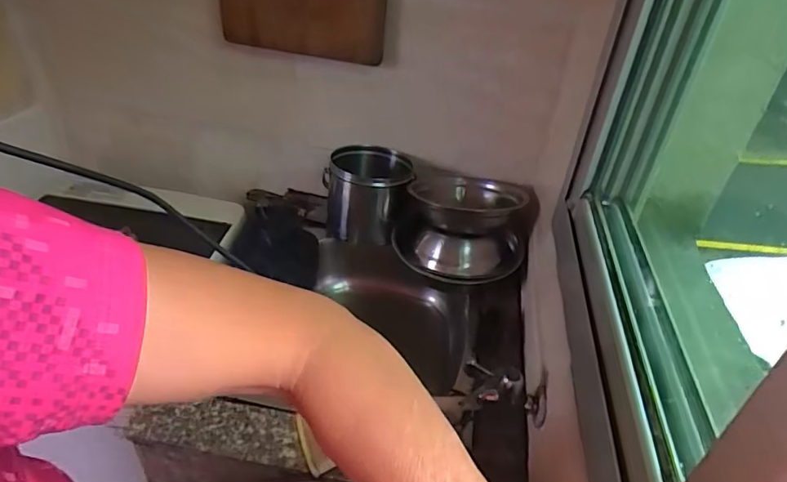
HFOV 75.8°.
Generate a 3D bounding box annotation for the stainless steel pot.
[{"bbox_3d":[-0.050,-0.082,0.960,0.158,0.159,0.150,3,36,-2],"label":"stainless steel pot"}]

